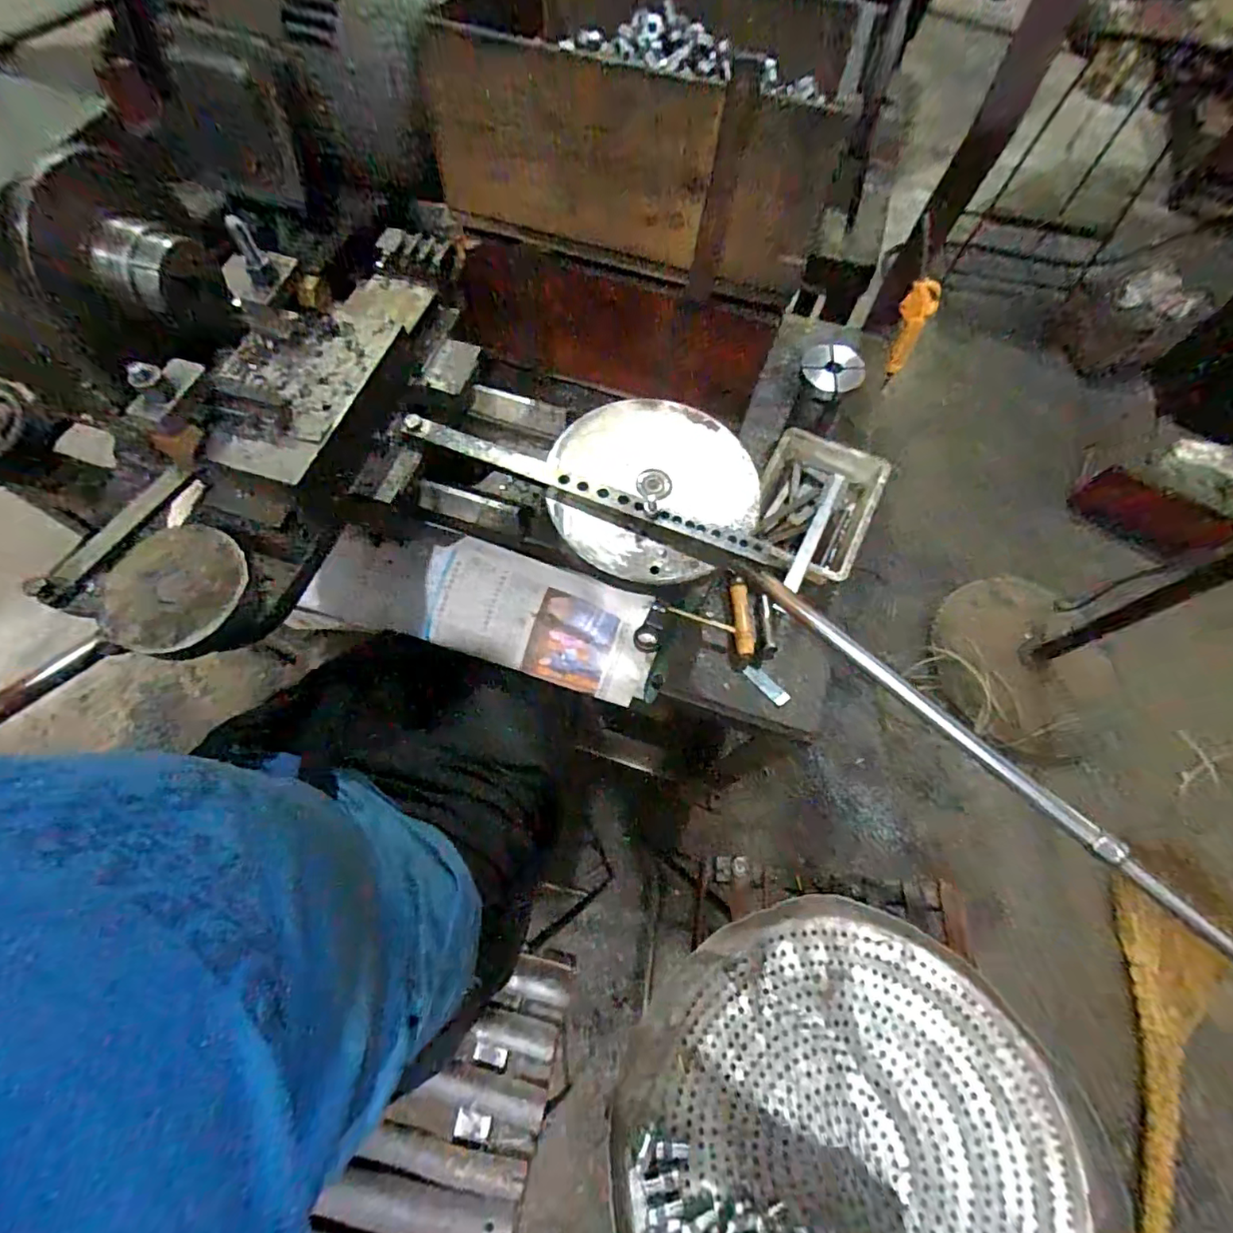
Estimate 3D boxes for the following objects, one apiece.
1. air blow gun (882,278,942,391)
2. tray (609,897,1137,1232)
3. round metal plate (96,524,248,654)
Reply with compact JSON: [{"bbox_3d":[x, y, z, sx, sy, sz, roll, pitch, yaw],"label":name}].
[{"bbox_3d":[0.402,-0.398,0.779,0.044,0.155,0.032,32,68,11],"label":"air blow gun"},{"bbox_3d":[0.206,0.451,0.457,0.406,0.038,0.351,28,68,9],"label":"tray"},{"bbox_3d":[-0.322,-0.021,0.405,0.094,0.008,0.095,1,66,-3],"label":"round metal plate"}]

